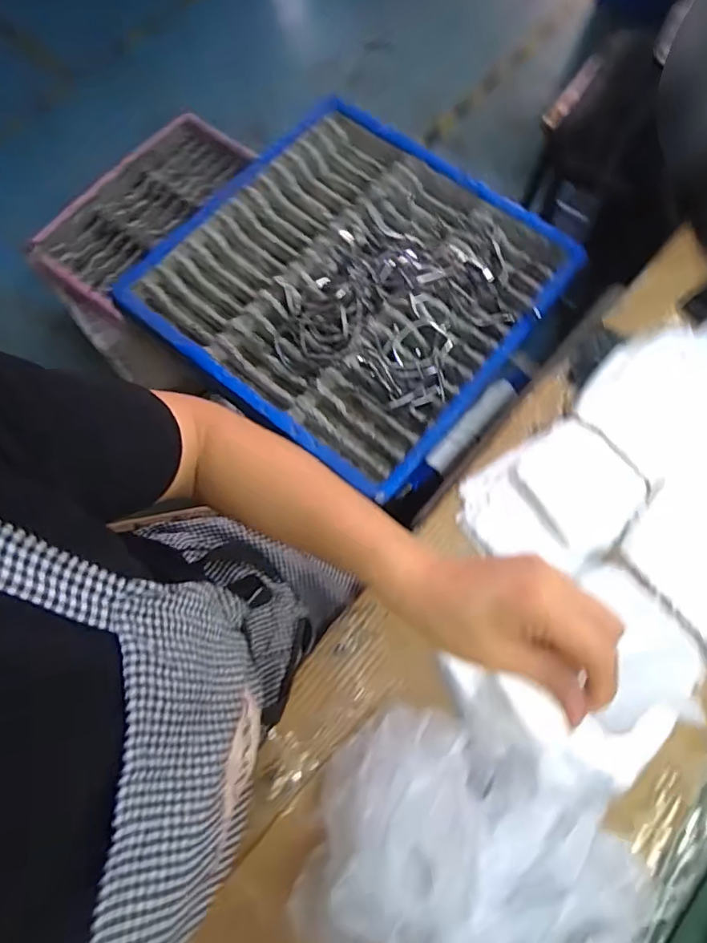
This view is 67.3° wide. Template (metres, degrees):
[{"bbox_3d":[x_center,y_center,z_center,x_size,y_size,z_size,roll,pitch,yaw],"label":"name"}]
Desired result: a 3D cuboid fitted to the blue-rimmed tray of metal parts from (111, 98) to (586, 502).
[{"bbox_3d":[-0.003,-0.316,0.863,0.557,0.092,0.550,38,76,12],"label":"blue-rimmed tray of metal parts"}]

